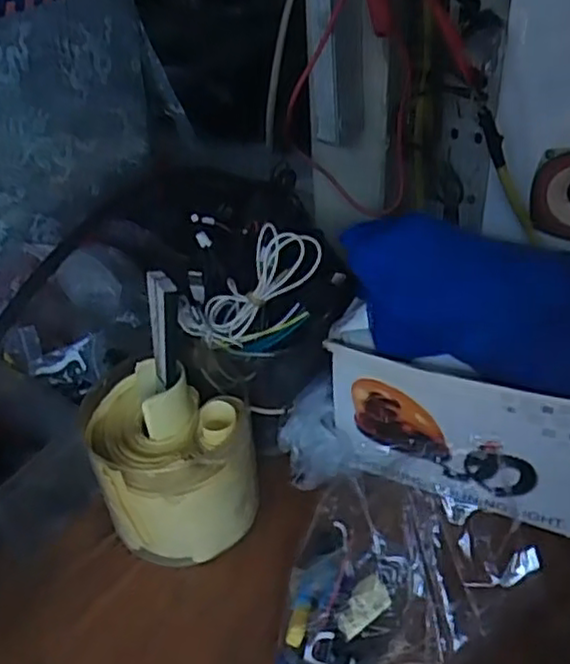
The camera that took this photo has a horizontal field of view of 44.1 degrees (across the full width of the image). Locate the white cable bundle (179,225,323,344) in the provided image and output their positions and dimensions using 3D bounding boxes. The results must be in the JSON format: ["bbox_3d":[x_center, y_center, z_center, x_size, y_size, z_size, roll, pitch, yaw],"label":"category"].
[{"bbox_3d":[-0.029,-0.029,0.542,0.154,0.058,0.055,-36,29,31],"label":"white cable bundle"}]

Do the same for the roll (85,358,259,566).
[{"bbox_3d":[-0.083,0.099,0.553,0.119,0.116,0.113,-11,41,-6],"label":"roll"}]

